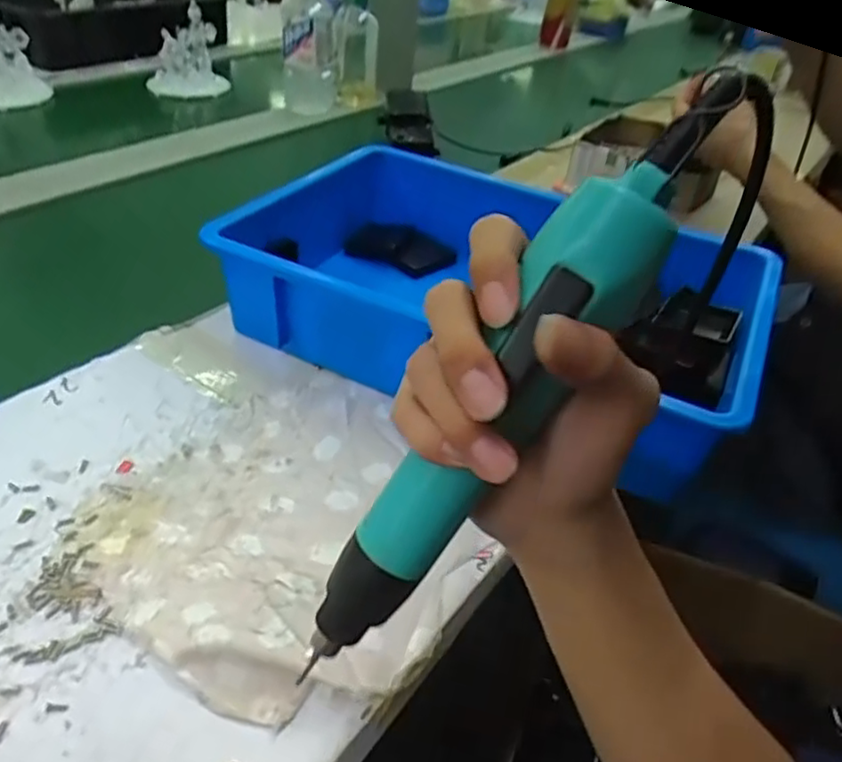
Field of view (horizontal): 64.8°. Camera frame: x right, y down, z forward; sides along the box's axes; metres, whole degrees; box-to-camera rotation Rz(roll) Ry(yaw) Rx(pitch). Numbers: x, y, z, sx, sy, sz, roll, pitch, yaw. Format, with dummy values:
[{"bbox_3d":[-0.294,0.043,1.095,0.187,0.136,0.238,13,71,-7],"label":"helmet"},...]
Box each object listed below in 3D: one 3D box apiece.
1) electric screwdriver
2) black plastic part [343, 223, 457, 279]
[{"bbox_3d":[0.027,0.010,0.227,0.042,0.244,0.043,14,26,-43],"label":"electric screwdriver"},{"bbox_3d":[-0.016,-0.137,0.675,0.102,0.020,0.069,21,41,18],"label":"black plastic part"}]

